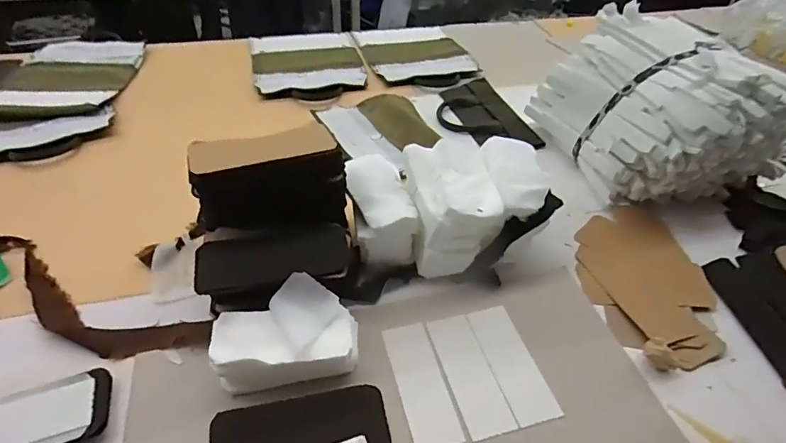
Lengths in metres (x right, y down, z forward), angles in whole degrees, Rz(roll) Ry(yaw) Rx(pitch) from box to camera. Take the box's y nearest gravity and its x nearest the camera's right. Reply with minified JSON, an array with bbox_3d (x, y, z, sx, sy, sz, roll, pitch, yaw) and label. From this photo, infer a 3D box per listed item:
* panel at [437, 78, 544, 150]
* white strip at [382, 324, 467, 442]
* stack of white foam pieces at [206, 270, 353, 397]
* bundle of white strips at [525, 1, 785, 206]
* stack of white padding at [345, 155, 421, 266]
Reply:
[{"bbox_3d":[0.171,-0.209,0.921,0.150,0.013,0.251,-12,45,-15],"label":"panel"},{"bbox_3d":[0.031,0.181,0.521,0.052,0.005,0.144,-9,45,-13],"label":"white strip"},{"bbox_3d":[-0.120,0.129,0.519,0.155,0.062,0.105,-7,46,-12],"label":"stack of white foam pieces"},{"bbox_3d":[0.442,-0.193,0.770,0.276,0.208,0.298,-12,47,-12],"label":"bundle of white strips"},{"bbox_3d":[-0.019,-0.011,0.643,0.080,0.099,0.134,-8,46,-12],"label":"stack of white padding"}]

